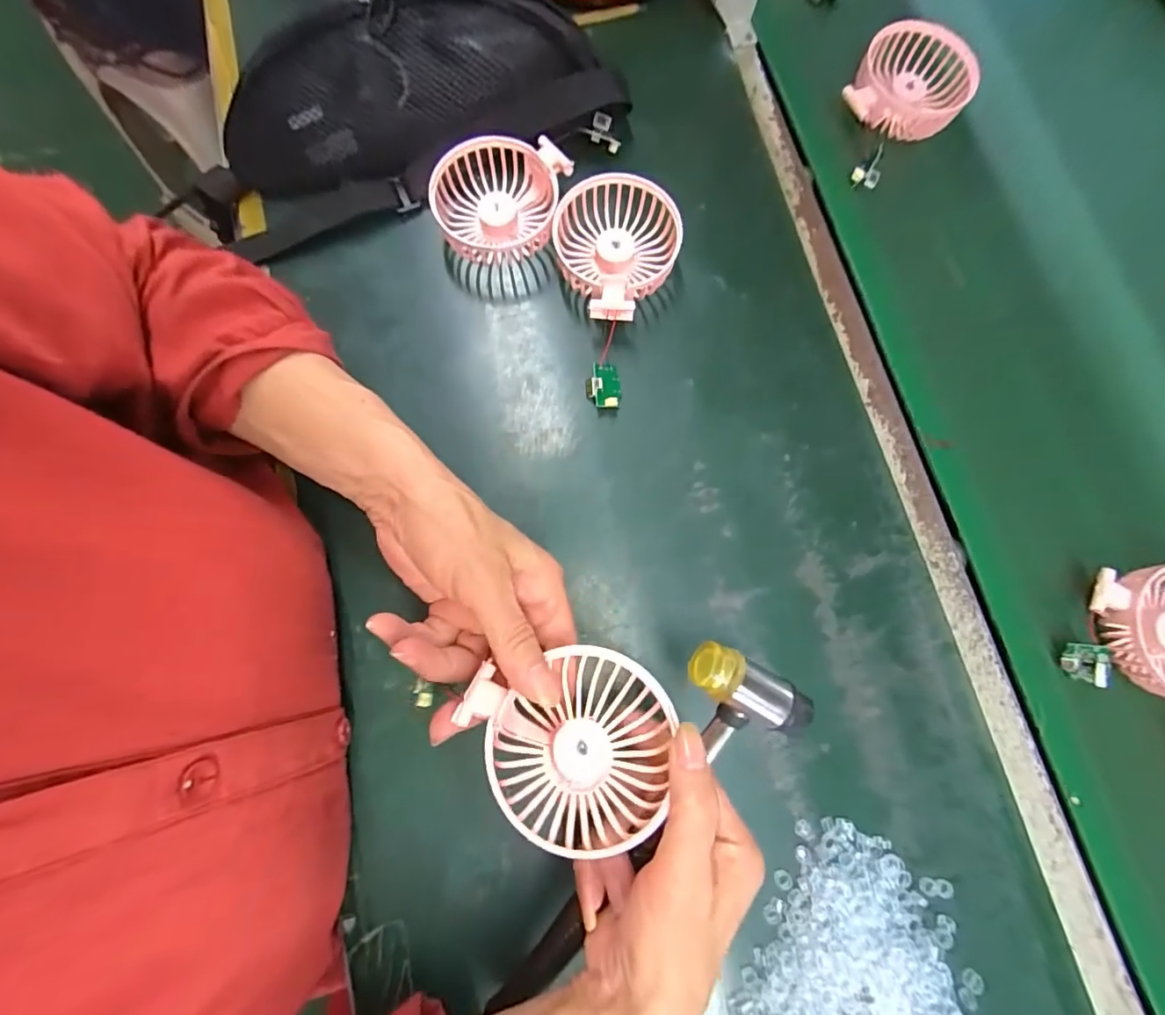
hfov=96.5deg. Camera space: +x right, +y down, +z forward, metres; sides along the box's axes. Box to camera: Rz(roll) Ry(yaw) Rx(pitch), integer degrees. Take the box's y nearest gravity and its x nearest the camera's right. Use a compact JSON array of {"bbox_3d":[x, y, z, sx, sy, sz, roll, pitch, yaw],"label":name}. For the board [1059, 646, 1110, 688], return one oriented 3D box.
[{"bbox_3d":[0.325,0.101,0.336,0.022,0.012,0.024,3,98,40],"label":"board"}]

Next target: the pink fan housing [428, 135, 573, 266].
[{"bbox_3d":[-0.061,-0.224,0.383,0.093,0.037,0.087,10,79,1],"label":"pink fan housing"}]

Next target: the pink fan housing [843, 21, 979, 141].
[{"bbox_3d":[0.264,-0.341,0.419,0.089,0.031,0.091,21,79,3],"label":"pink fan housing"}]

